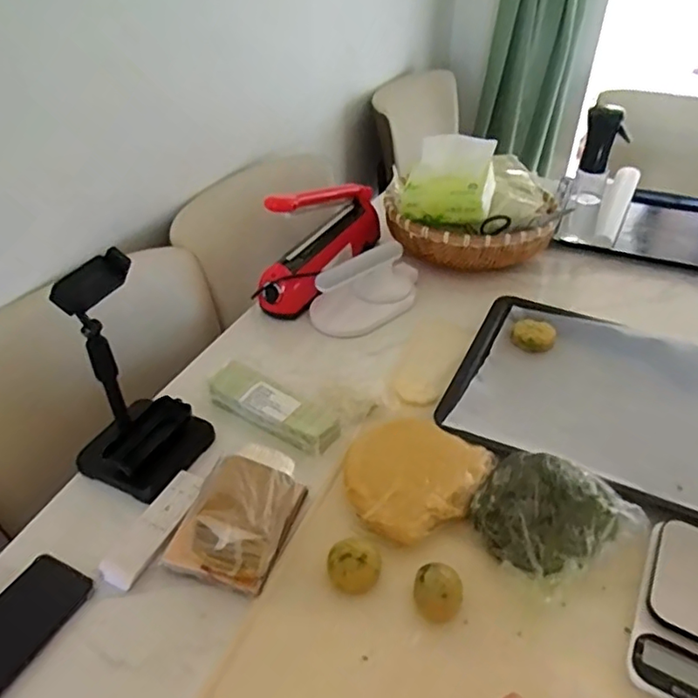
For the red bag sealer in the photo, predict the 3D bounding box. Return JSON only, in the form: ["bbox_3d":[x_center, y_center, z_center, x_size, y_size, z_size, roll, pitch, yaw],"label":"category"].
[{"bbox_3d":[-0.038,-0.195,0.958,0.103,0.174,0.298,15,42,17],"label":"red bag sealer"}]

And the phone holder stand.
[{"bbox_3d":[-0.240,0.029,0.624,0.116,0.238,0.126,20,44,22],"label":"phone holder stand"}]

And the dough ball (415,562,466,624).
[{"bbox_3d":[0.084,0.231,0.551,0.045,0.033,0.044,0,40,0],"label":"dough ball"}]

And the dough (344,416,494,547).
[{"bbox_3d":[0.068,0.138,0.653,0.142,0.029,0.158,29,48,30],"label":"dough"}]

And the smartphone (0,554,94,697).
[{"bbox_3d":[-0.316,0.265,0.529,0.072,0.011,0.158,19,43,21],"label":"smartphone"}]

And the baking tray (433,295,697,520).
[{"bbox_3d":[0.338,0.061,0.745,0.390,0.040,0.309,16,42,18],"label":"baking tray"}]

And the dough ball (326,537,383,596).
[{"bbox_3d":[0.006,0.214,0.572,0.052,0.029,0.046,1,40,1],"label":"dough ball"}]

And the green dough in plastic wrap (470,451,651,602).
[{"bbox_3d":[0.205,0.161,0.602,0.145,0.075,0.133,-18,43,-21],"label":"green dough in plastic wrap"}]

